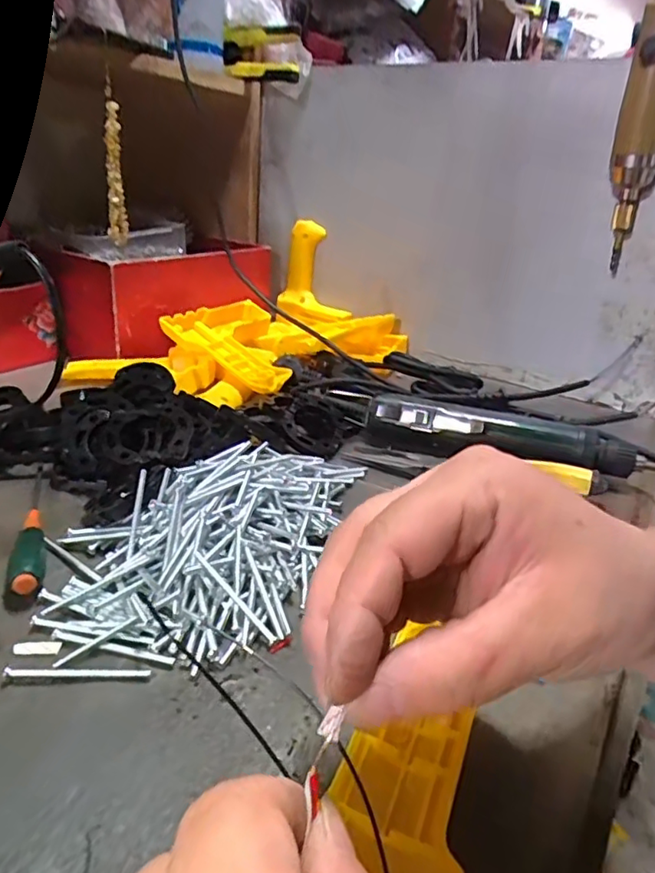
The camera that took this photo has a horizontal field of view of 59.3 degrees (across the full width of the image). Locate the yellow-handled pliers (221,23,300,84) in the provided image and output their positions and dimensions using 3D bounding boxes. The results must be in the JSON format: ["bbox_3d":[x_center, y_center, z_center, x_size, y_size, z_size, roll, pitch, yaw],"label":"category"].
[{"bbox_3d":[-0.077,-0.457,0.686,0.100,0.061,0.025,10,10,16],"label":"yellow-handled pliers"}]

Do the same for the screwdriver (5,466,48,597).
[{"bbox_3d":[-0.174,0.047,0.344,0.016,0.013,0.144,-4,26,-19],"label":"screwdriver"}]

